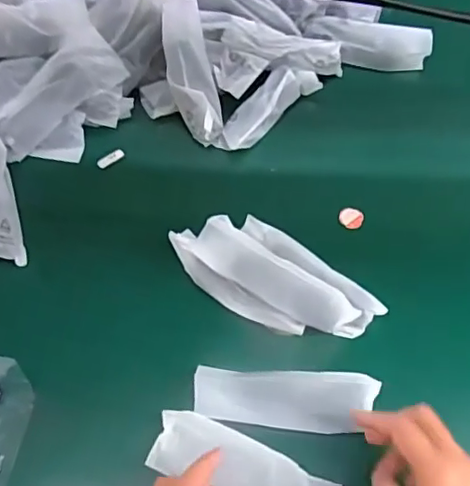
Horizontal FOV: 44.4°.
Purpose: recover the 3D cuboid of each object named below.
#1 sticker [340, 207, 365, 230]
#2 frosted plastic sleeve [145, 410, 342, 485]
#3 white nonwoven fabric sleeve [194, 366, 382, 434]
[{"bbox_3d":[0.122,-0.026,0.603,0.025,0.006,0.023,0,76,0],"label":"sticker"},{"bbox_3d":[0.006,0.186,0.465,0.153,0.015,0.052,21,68,16],"label":"frosted plastic sleeve"},{"bbox_3d":[0.042,0.131,0.487,0.150,0.010,0.049,5,71,2],"label":"white nonwoven fabric sleeve"}]

